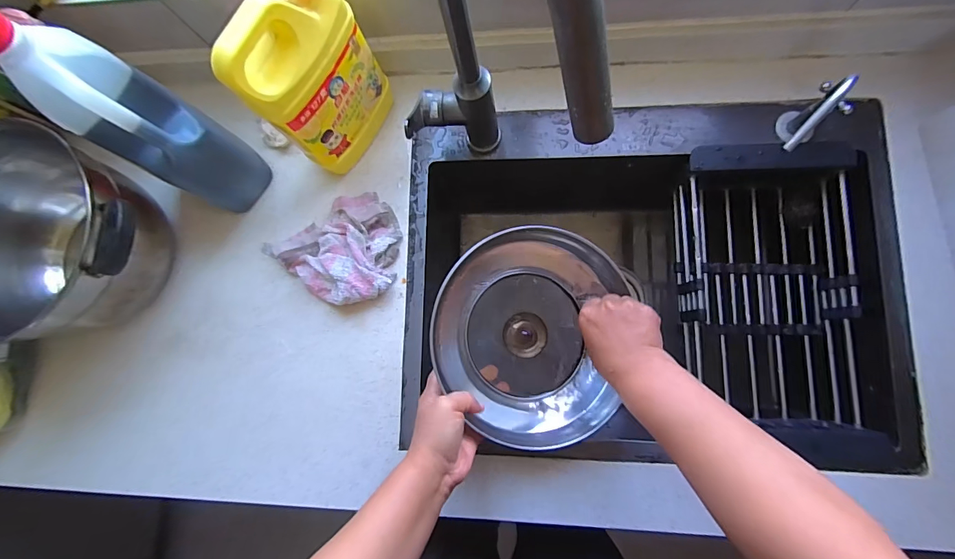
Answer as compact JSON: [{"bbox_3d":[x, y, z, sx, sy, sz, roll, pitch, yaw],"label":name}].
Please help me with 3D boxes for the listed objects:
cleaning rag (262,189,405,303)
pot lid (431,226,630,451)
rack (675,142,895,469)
[{"bbox_3d":[-0.182,-0.036,0.548,0.171,0.037,0.154,-37,80,0],"label":"cleaning rag"},{"bbox_3d":[0.064,0.066,0.486,0.227,0.068,0.240,2,80,-9],"label":"pot lid"},{"bbox_3d":[0.377,0.021,0.538,0.193,0.106,0.380,0,82,6],"label":"rack"}]

